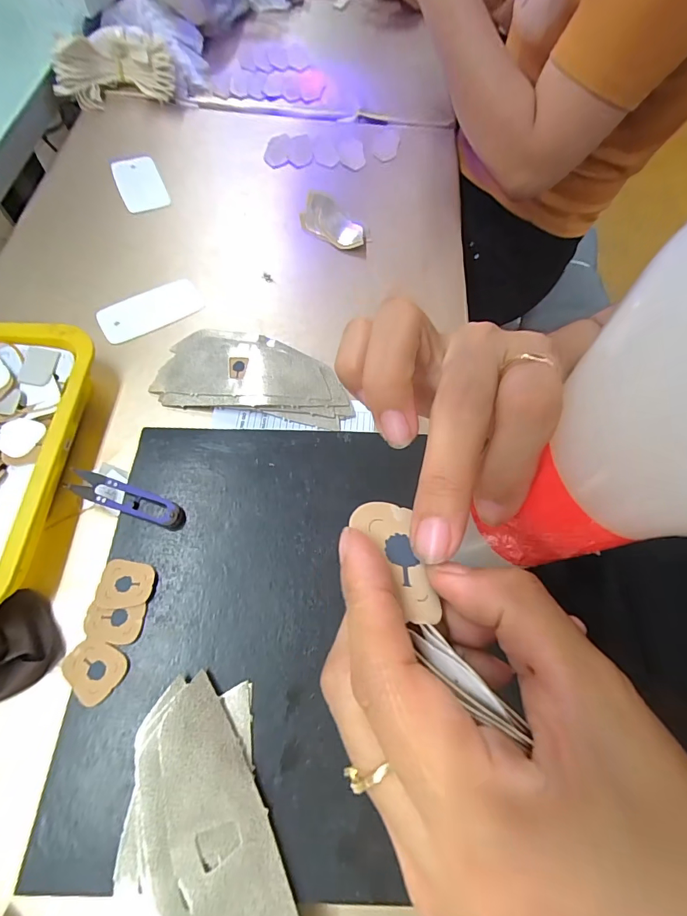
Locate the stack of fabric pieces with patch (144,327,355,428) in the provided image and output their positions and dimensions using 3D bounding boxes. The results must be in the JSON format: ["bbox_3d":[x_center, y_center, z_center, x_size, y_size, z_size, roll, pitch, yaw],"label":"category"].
[{"bbox_3d":[-0.083,-0.088,0.408,0.180,0.025,0.094,7,64,1],"label":"stack of fabric pieces with patch"}]

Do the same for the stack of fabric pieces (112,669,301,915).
[{"bbox_3d":[-0.083,0.223,0.237,0.092,0.018,0.172,-17,66,-10],"label":"stack of fabric pieces"}]

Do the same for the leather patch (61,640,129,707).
[{"bbox_3d":[-0.166,0.140,0.282,0.037,0.005,0.032,33,67,13],"label":"leather patch"}]

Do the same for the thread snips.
[{"bbox_3d":[-0.171,0.031,0.332,0.098,0.010,0.022,18,65,7],"label":"thread snips"}]

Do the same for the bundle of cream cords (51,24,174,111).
[{"bbox_3d":[-0.313,-0.532,0.587,0.156,0.066,0.070,-11,65,-7],"label":"bundle of cream cords"}]

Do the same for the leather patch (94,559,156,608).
[{"bbox_3d":[-0.156,0.091,0.306,0.037,0.005,0.033,4,64,0],"label":"leather patch"}]

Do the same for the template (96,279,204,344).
[{"bbox_3d":[-0.203,-0.157,0.450,0.106,0.004,0.050,-30,76,-20],"label":"template"}]

